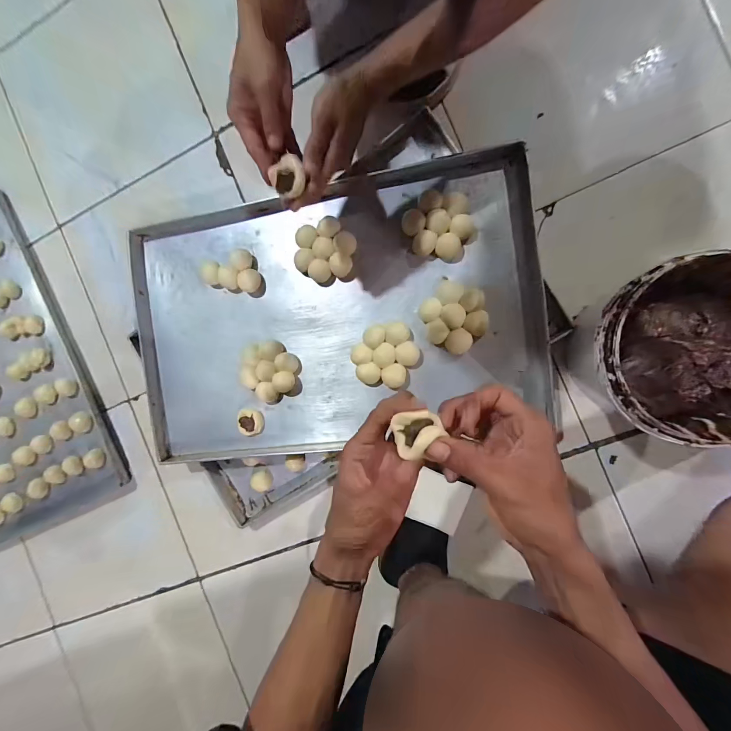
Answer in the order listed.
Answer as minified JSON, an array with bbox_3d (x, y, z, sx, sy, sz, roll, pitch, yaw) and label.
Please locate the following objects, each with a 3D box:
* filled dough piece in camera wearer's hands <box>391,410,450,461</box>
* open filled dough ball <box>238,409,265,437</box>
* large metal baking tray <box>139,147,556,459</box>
[{"bbox_3d":[0.041,0.053,0.256,0.037,0.021,0.032,-20,88,9],"label":"filled dough piece in camera wearer's hands"},{"bbox_3d":[-0.211,0.106,0.603,0.046,0.027,0.051,17,94,8],"label":"open filled dough ball"},{"bbox_3d":[-0.070,-0.077,0.586,0.710,0.054,0.459,-9,90,9],"label":"large metal baking tray"}]

